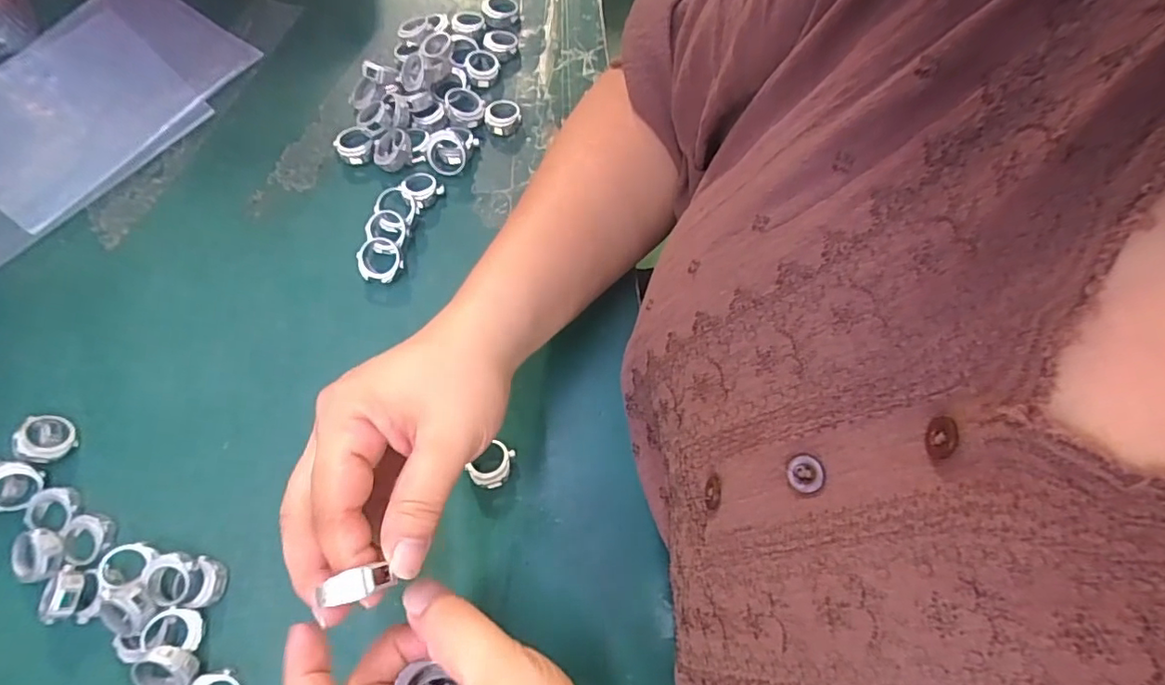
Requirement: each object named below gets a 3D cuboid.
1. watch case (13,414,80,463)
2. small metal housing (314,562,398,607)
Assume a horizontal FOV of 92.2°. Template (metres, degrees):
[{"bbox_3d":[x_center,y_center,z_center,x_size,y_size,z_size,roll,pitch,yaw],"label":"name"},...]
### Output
[{"bbox_3d":[-0.312,0.055,0.326,0.010,0.026,0.028,-40,56,30],"label":"watch case"},{"bbox_3d":[-0.080,0.087,0.202,0.024,0.006,0.010,-6,69,-14],"label":"small metal housing"}]

